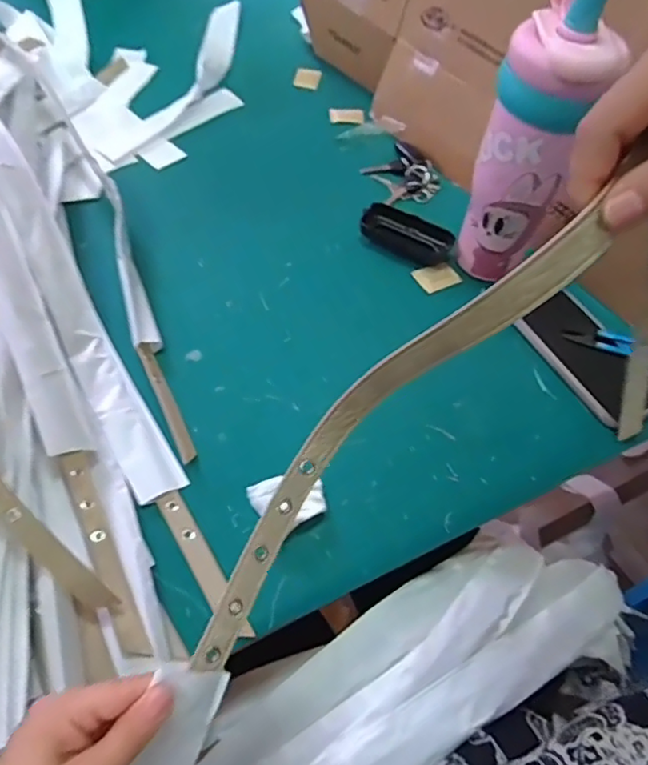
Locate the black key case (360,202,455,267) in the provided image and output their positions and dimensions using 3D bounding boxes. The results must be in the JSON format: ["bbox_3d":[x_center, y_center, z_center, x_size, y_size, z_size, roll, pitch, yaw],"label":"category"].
[{"bbox_3d":[0.098,-0.174,0.693,0.106,0.023,0.054,29,59,15],"label":"black key case"}]

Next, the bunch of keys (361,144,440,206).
[{"bbox_3d":[0.100,-0.279,0.772,0.084,0.017,0.112,-20,59,-17],"label":"bunch of keys"}]

